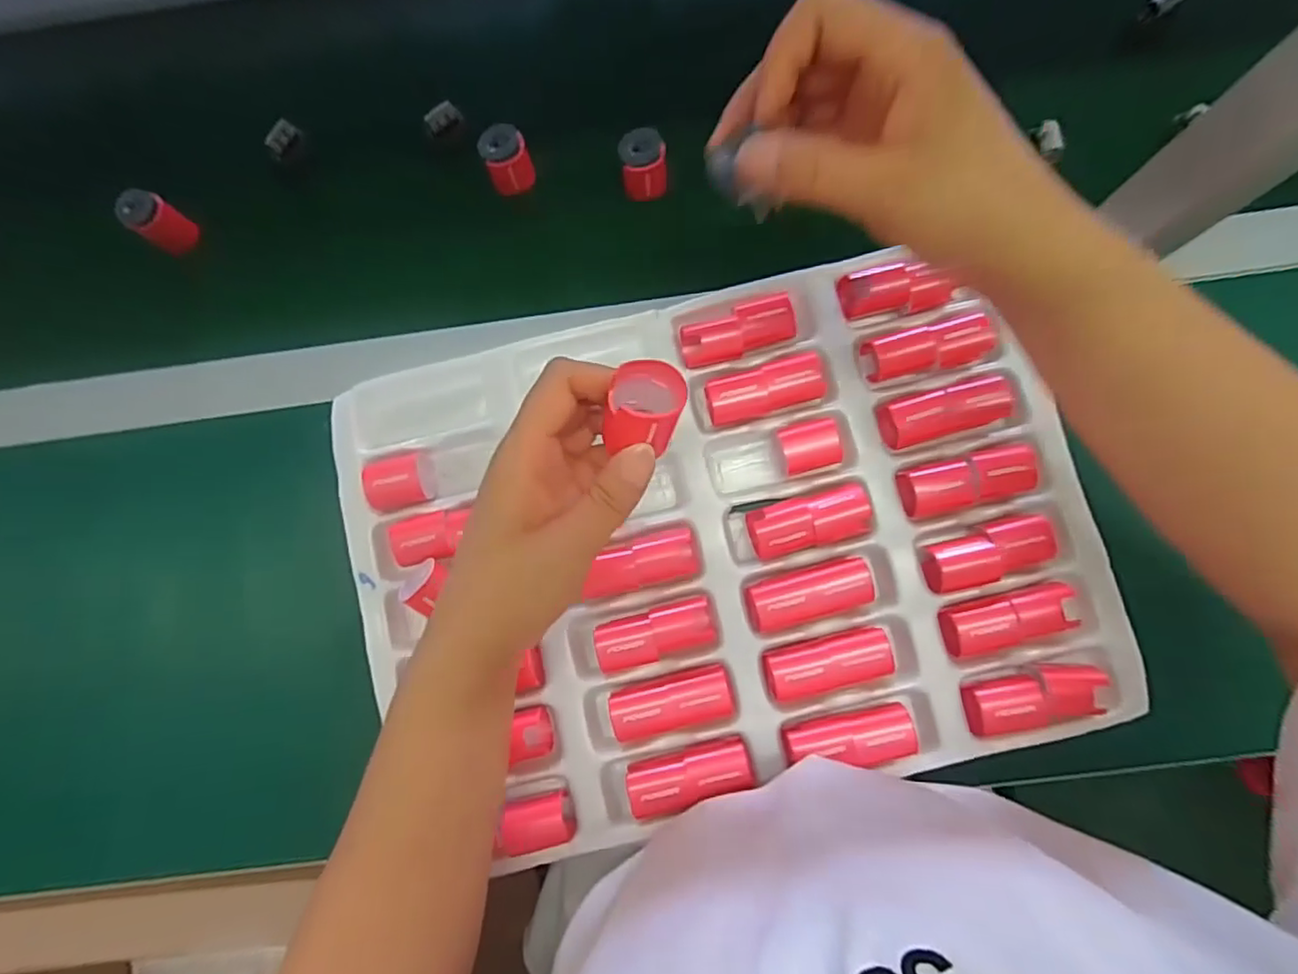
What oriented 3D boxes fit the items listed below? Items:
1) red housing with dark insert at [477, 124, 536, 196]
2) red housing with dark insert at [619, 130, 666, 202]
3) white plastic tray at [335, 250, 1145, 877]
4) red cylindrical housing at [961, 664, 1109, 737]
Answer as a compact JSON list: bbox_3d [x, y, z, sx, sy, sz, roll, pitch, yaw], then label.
[{"bbox_3d":[-0.099,-0.229,0.448,0.030,0.039,0.029,-1,83,4],"label":"red housing with dark insert"},{"bbox_3d":[-0.004,-0.224,0.443,0.030,0.037,0.031,-1,83,4],"label":"red housing with dark insert"},{"bbox_3d":[0.037,0.033,0.404,0.439,0.039,0.317,-15,82,2],"label":"white plastic tray"},{"bbox_3d":[0.223,0.123,0.369,0.075,0.020,0.030,-15,82,2],"label":"red cylindrical housing"}]

